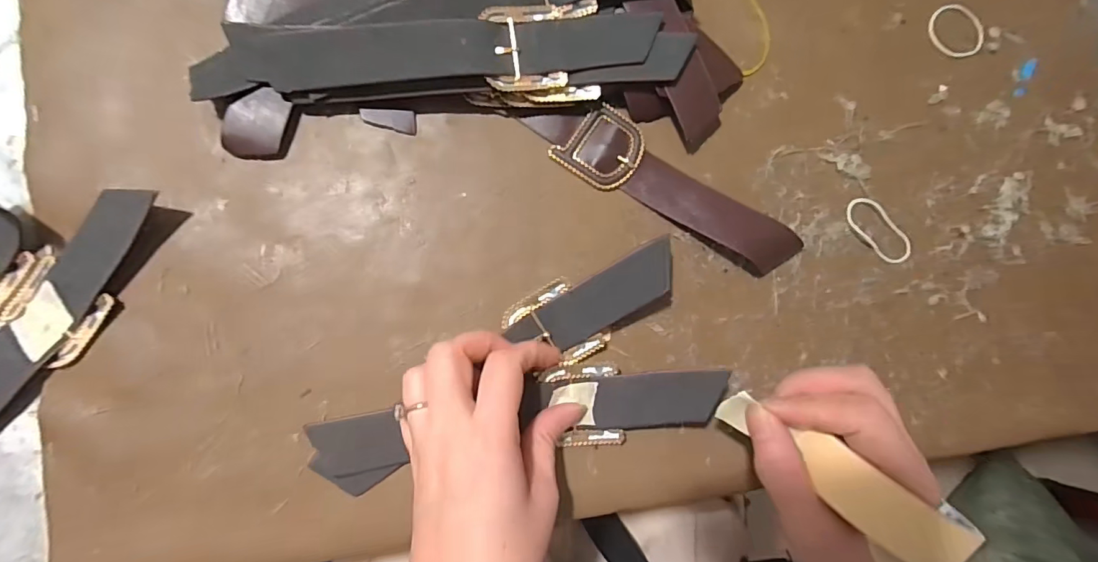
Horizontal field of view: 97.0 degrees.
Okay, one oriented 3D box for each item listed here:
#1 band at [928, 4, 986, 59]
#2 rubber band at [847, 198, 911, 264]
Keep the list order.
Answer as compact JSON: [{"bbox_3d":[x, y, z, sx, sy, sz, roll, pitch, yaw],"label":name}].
[{"bbox_3d":[0.284,-0.174,0.338,0.041,0.004,0.042,6,81,-2],"label":"band"},{"bbox_3d":[0.215,-0.032,0.316,0.024,0.004,0.051,-42,89,-8],"label":"rubber band"}]

